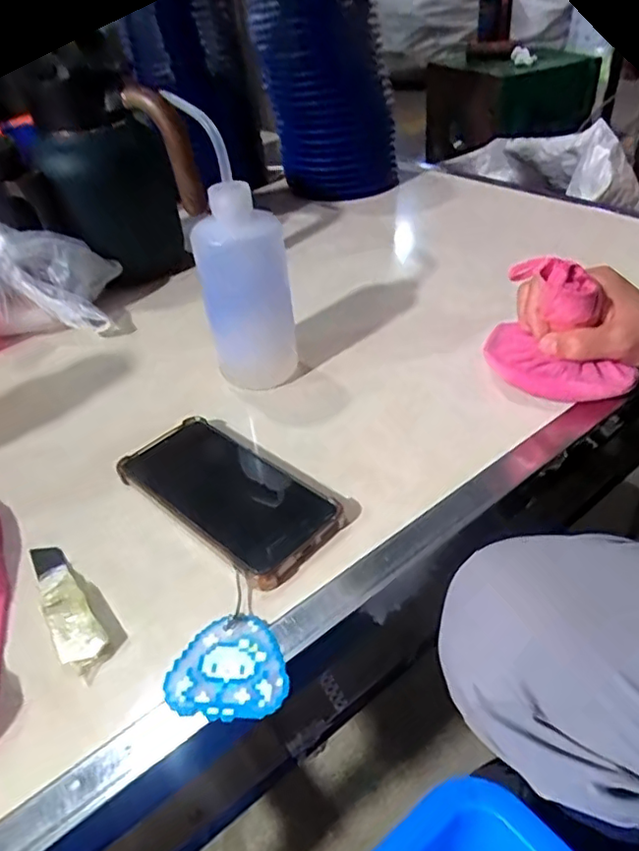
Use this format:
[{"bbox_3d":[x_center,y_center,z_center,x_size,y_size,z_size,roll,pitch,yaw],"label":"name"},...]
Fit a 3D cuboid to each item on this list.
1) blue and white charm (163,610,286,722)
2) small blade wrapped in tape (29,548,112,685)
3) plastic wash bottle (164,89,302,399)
[{"bbox_3d":[-0.050,0.127,0.314,0.061,0.007,0.054,-7,40,-3],"label":"blue and white charm"},{"bbox_3d":[-0.154,0.104,0.352,0.024,0.009,0.109,-28,45,-26],"label":"small blade wrapped in tape"},{"bbox_3d":[-0.059,-0.125,0.472,0.068,0.202,0.075,-7,40,-3],"label":"plastic wash bottle"}]

